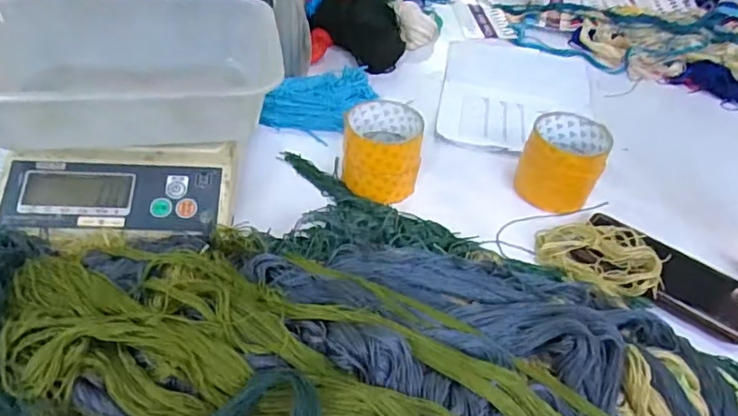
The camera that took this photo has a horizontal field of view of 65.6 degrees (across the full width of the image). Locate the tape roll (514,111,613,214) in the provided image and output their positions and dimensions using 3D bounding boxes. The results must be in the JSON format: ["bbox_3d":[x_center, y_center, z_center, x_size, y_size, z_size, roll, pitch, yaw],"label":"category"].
[{"bbox_3d":[0.211,-0.048,0.630,0.084,0.076,0.087,20,41,14],"label":"tape roll"}]

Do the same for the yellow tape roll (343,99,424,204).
[{"bbox_3d":[0.013,-0.059,0.610,0.082,0.072,0.088,3,40,-5],"label":"yellow tape roll"}]

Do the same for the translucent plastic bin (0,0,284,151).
[{"bbox_3d":[-0.236,-0.136,0.550,0.278,0.071,0.204,-4,42,-12],"label":"translucent plastic bin"}]

